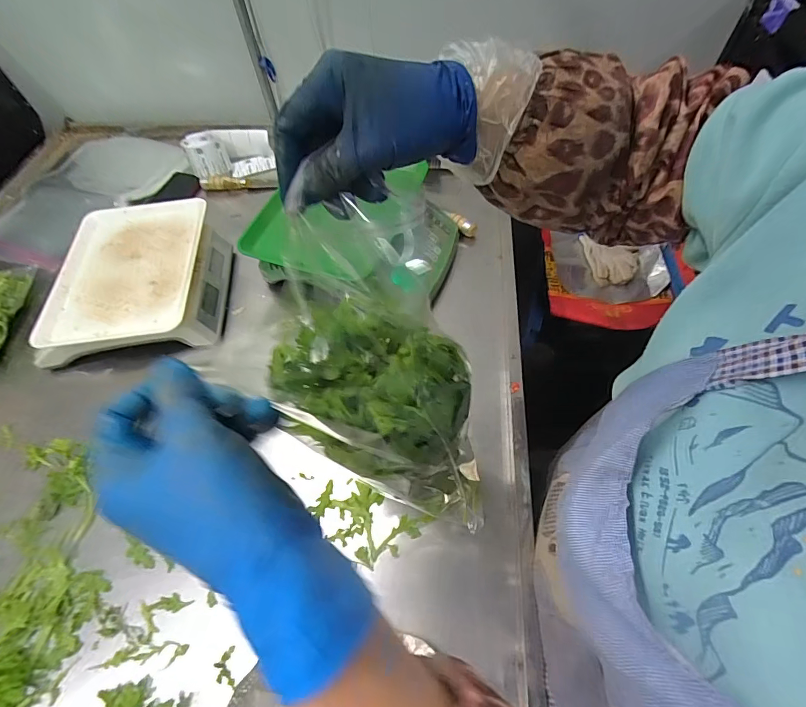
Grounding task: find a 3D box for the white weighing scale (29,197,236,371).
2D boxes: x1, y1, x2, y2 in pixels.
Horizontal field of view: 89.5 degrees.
[{"bbox_3d":[-0.420,-0.115,0.664,0.234,0.090,0.274,-6,57,-1],"label":"white weighing scale"}]

